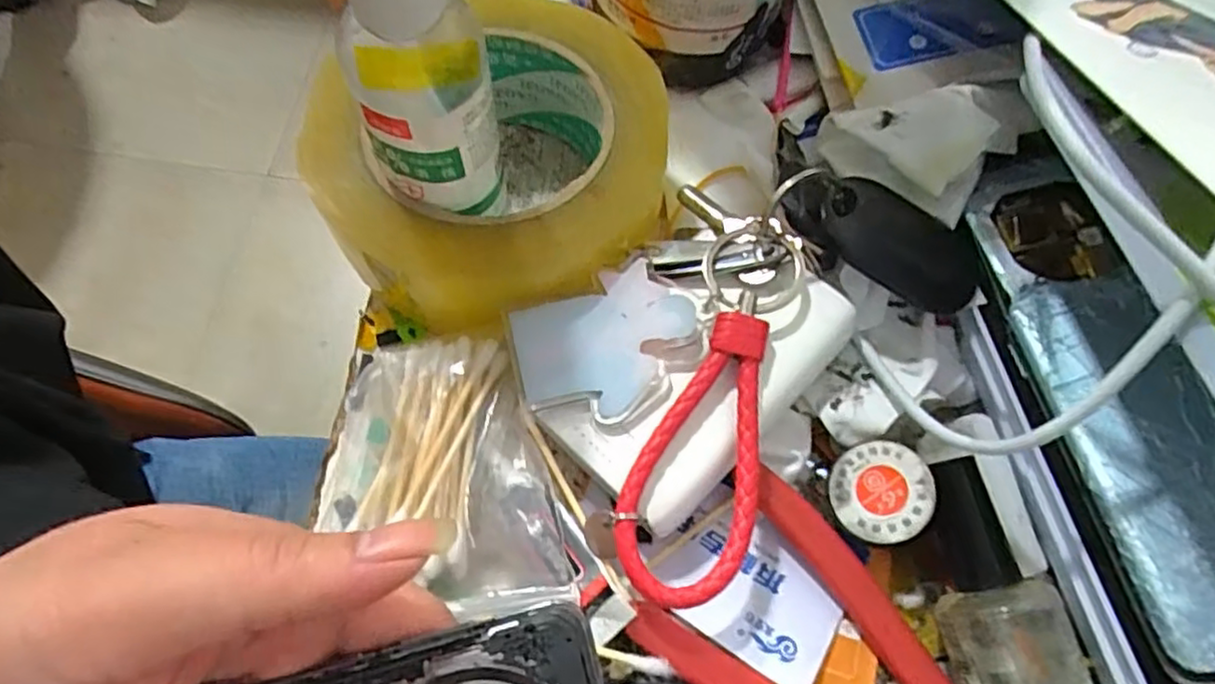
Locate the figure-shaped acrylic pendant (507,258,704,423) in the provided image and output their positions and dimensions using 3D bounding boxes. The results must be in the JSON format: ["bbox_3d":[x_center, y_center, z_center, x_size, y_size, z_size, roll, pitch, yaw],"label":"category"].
[{"bbox_3d":[0.000,0.002,0.216,0.056,0.007,0.044,-23,71,2],"label":"figure-shaped acrylic pendant"}]

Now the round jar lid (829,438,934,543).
[{"bbox_3d":[0.083,0.045,0.207,0.029,0.004,0.029,-13,64,27],"label":"round jar lid"}]

